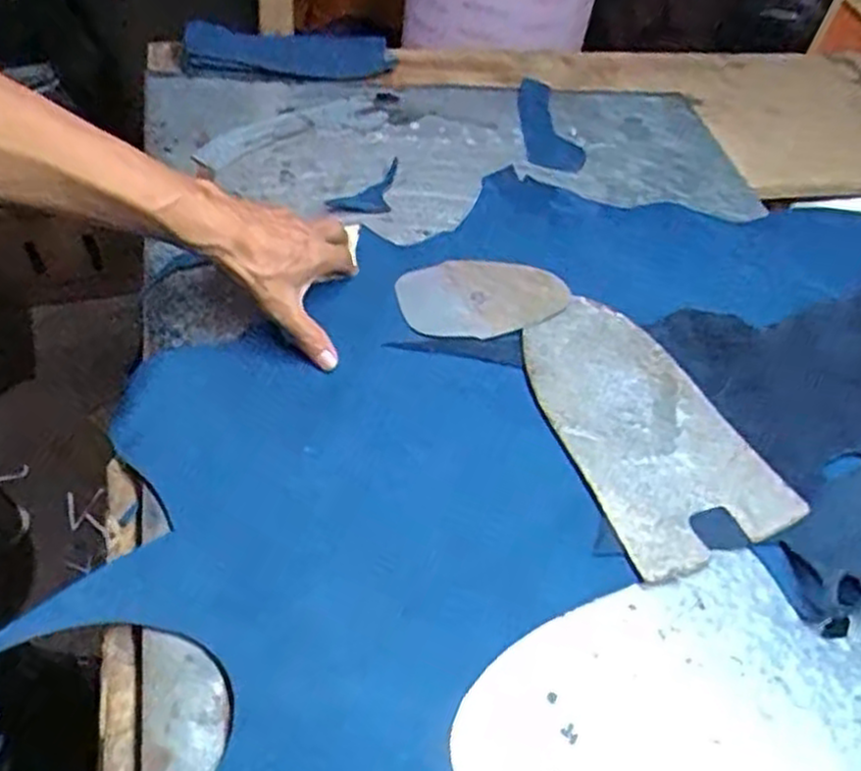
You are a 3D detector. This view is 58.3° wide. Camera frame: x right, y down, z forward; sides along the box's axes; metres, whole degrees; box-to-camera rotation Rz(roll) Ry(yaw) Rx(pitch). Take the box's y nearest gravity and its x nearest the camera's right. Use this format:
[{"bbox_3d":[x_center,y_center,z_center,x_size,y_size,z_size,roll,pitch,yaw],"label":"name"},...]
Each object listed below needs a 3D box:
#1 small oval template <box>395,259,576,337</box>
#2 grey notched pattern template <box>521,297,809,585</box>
[{"bbox_3d":[0.045,-0.077,0.660,0.144,0.011,0.094,3,50,-3],"label":"small oval template"},{"bbox_3d":[0.162,0.029,0.600,0.143,0.009,0.229,-18,58,-22],"label":"grey notched pattern template"}]

